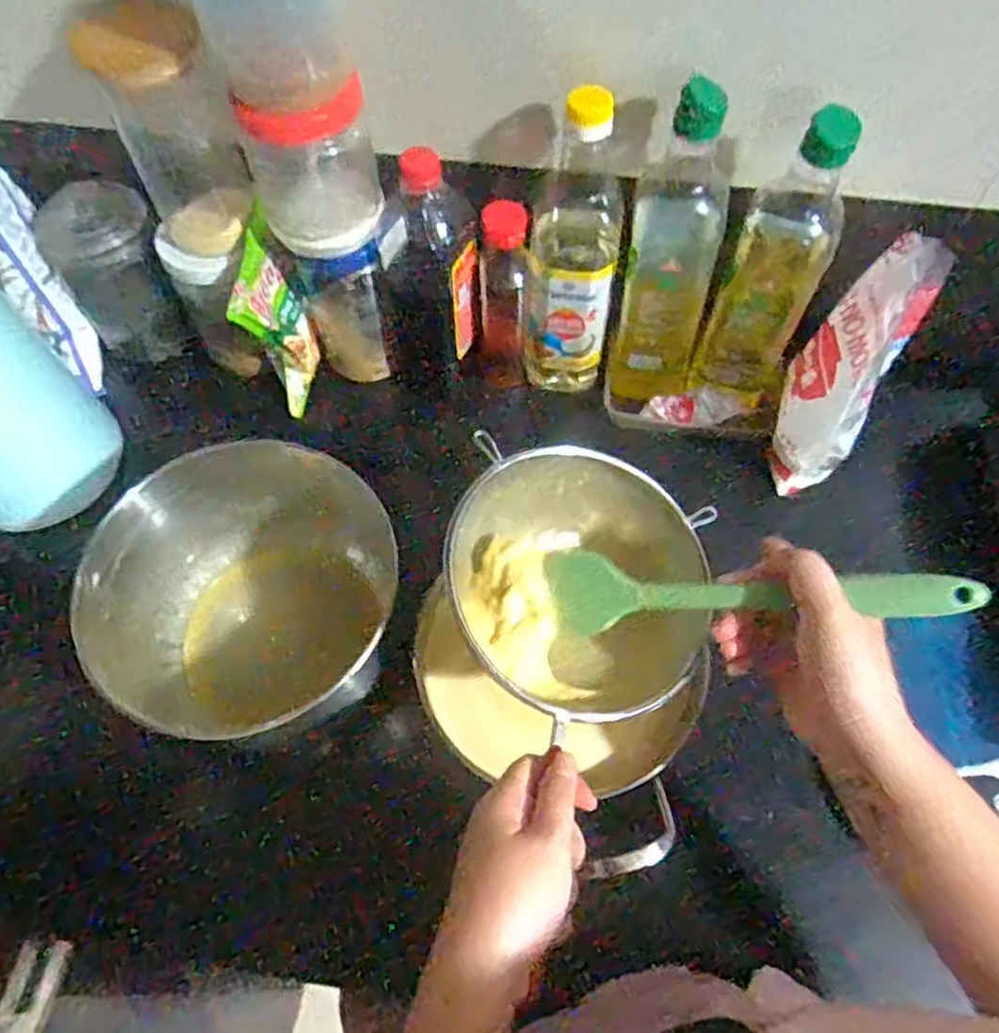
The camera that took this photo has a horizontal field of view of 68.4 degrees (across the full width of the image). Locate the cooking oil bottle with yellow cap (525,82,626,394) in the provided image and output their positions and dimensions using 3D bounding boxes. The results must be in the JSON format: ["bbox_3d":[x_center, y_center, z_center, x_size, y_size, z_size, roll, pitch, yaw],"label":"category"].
[{"bbox_3d":[0.064,-0.223,0.633,0.076,0.272,0.068,8,63,5],"label":"cooking oil bottle with yellow cap"}]

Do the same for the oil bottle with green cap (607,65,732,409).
[{"bbox_3d":[0.139,-0.202,0.602,0.075,0.267,0.078,9,63,5],"label":"oil bottle with green cap"}]

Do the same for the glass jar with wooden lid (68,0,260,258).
[{"bbox_3d":[-0.248,-0.295,0.565,0.079,0.172,0.078,0,63,1],"label":"glass jar with wooden lid"}]

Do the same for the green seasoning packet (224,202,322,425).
[{"bbox_3d":[-0.199,-0.174,0.677,0.038,0.158,0.084,12,63,7],"label":"green seasoning packet"}]

